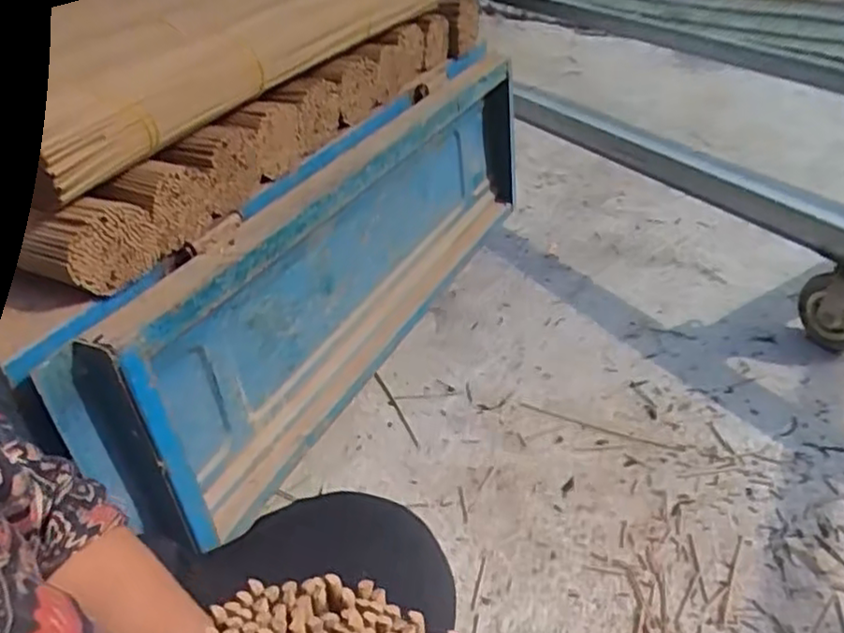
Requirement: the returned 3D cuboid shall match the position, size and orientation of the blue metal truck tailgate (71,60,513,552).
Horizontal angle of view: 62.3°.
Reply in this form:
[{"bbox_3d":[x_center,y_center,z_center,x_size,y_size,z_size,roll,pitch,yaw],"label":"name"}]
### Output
[{"bbox_3d":[-0.068,-0.089,0.858,0.092,0.255,0.808,15,40,23],"label":"blue metal truck tailgate"}]

